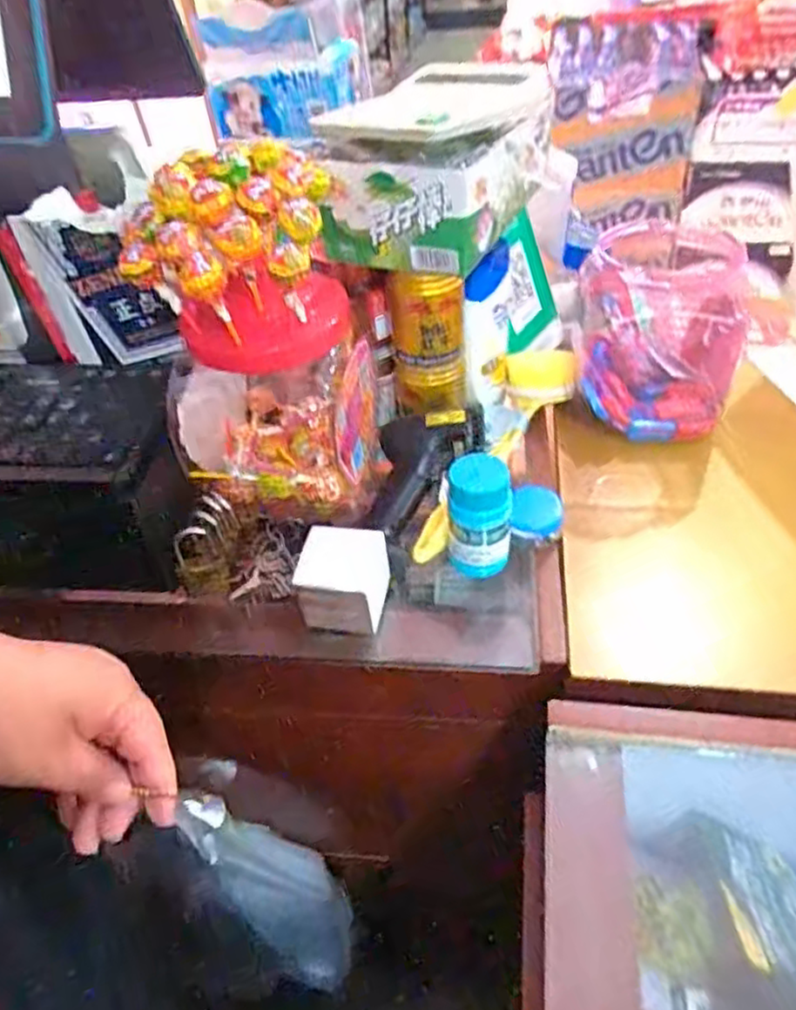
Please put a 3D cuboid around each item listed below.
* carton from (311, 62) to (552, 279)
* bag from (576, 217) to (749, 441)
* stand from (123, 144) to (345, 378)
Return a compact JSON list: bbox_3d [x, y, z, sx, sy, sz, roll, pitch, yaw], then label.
[{"bbox_3d":[0.031,-0.277,0.561,0.124,0.101,0.193,16,48,22],"label":"carton"},{"bbox_3d":[0.233,-0.147,0.614,0.124,0.154,0.107,1,44,7],"label":"bag"},{"bbox_3d":[-0.105,-0.158,0.467,0.129,0.137,0.120,-10,44,-4],"label":"stand"}]

